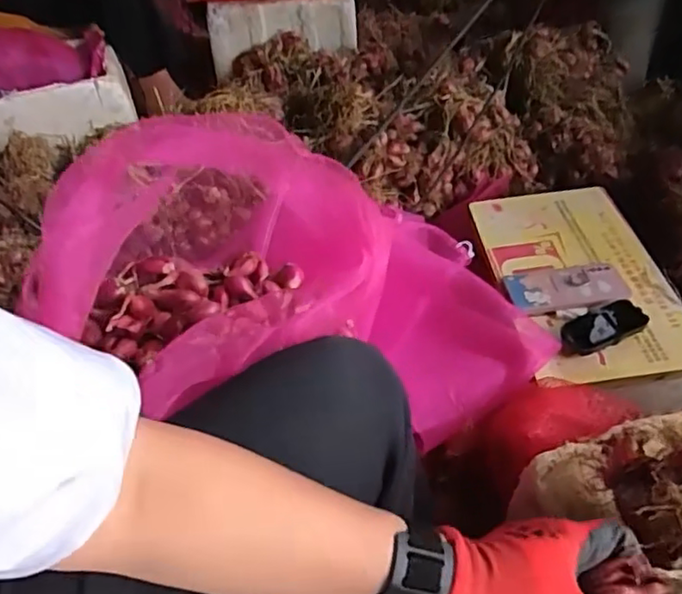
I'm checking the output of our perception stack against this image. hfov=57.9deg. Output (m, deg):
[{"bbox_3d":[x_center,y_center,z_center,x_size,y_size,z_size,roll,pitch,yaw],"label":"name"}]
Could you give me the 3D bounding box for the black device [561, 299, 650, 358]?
[{"bbox_3d":[0.342,0.043,0.812,0.119,0.028,0.051,-20,47,-13],"label":"black device"}]

